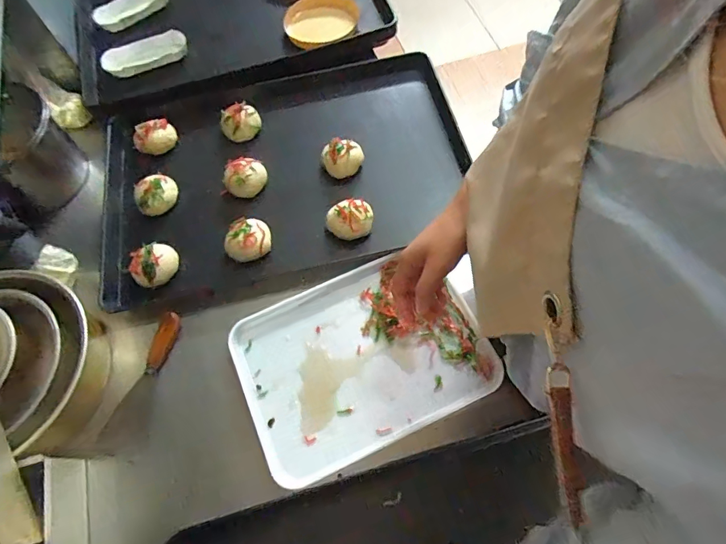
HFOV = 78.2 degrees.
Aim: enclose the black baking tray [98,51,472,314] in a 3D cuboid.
[{"bbox_3d":[-0.135,-0.175,0.758,0.609,0.058,0.380,-16,66,-6],"label":"black baking tray"}]

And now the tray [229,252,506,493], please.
[{"bbox_3d":[-0.003,0.116,0.614,0.317,0.028,0.233,-24,65,-8],"label":"tray"}]

